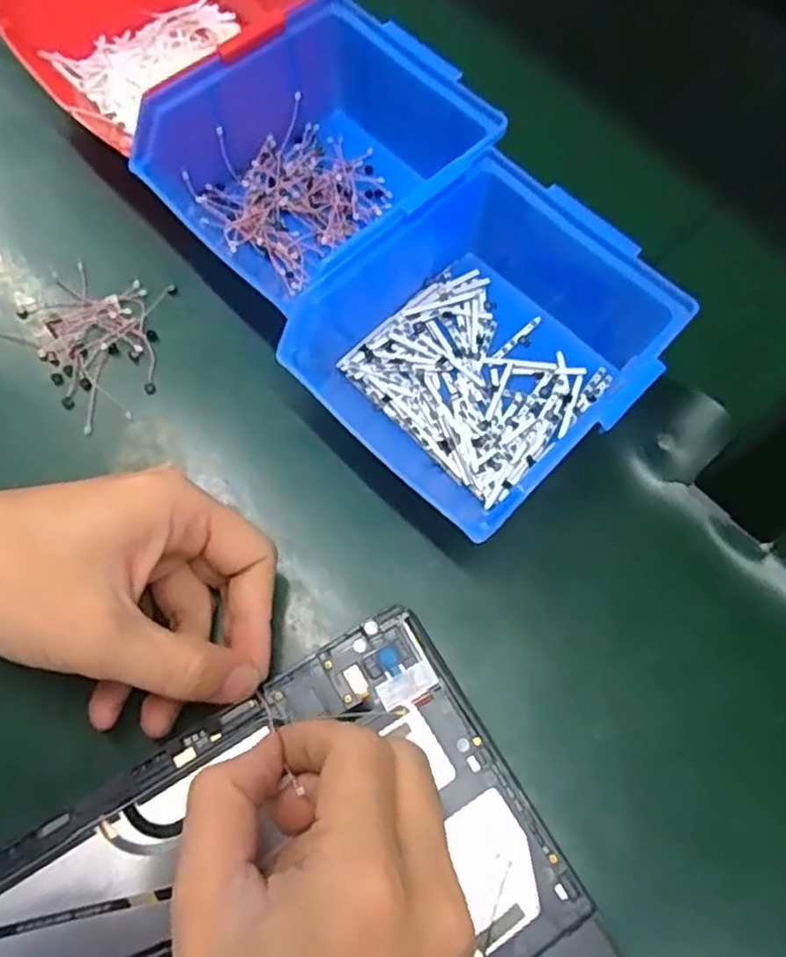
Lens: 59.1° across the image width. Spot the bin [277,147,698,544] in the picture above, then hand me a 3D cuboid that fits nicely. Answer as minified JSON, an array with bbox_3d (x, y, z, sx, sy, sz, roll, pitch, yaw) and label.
[{"bbox_3d":[0.042,-0.060,0.311,0.147,0.064,0.129,-39,75,-15],"label":"bin"}]

